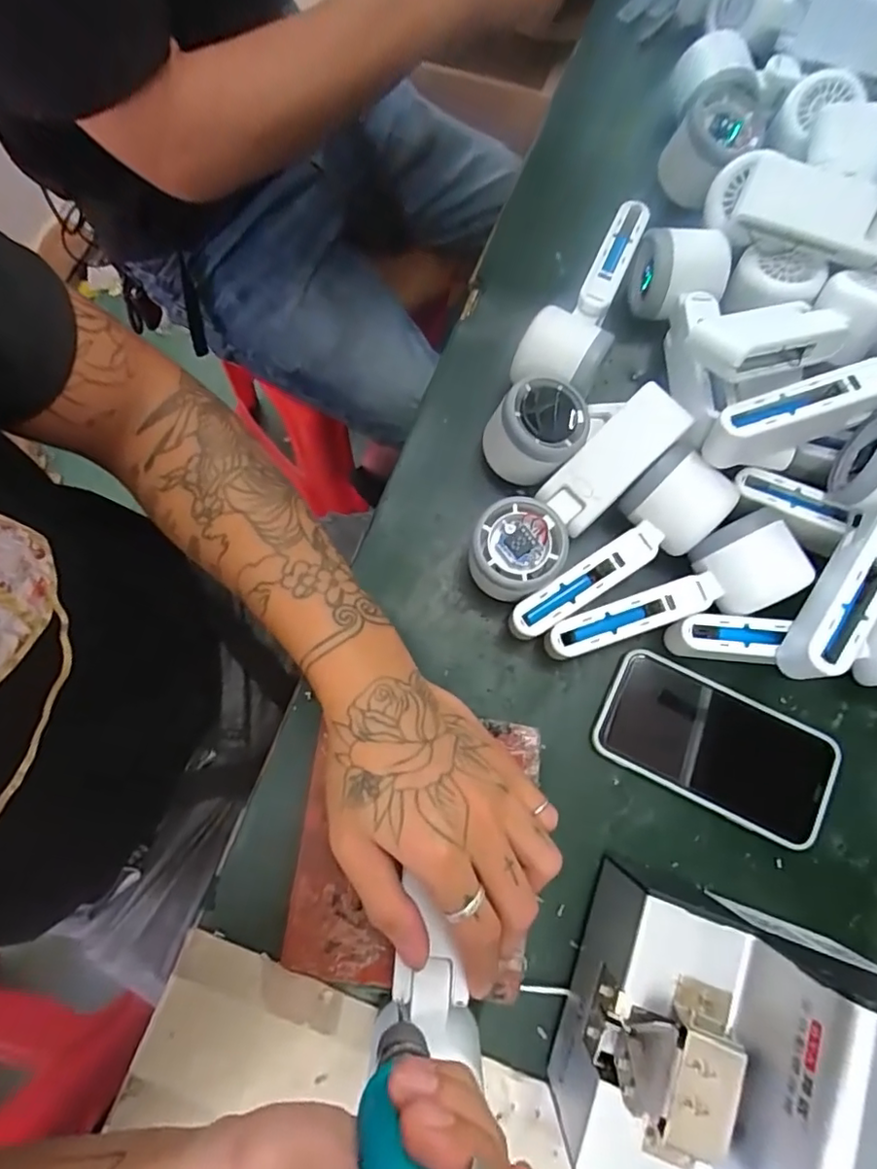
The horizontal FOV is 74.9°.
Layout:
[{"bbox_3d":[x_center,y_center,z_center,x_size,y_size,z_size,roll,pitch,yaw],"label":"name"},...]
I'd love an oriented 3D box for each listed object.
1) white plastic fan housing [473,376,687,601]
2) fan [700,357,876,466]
[{"bbox_3d":[0.089,-0.057,0.383,0.057,0.058,0.170,44,80,8],"label":"white plastic fan housing"},{"bbox_3d":[0.238,-0.113,0.339,0.159,0.058,0.056,-18,77,11],"label":"fan"}]

